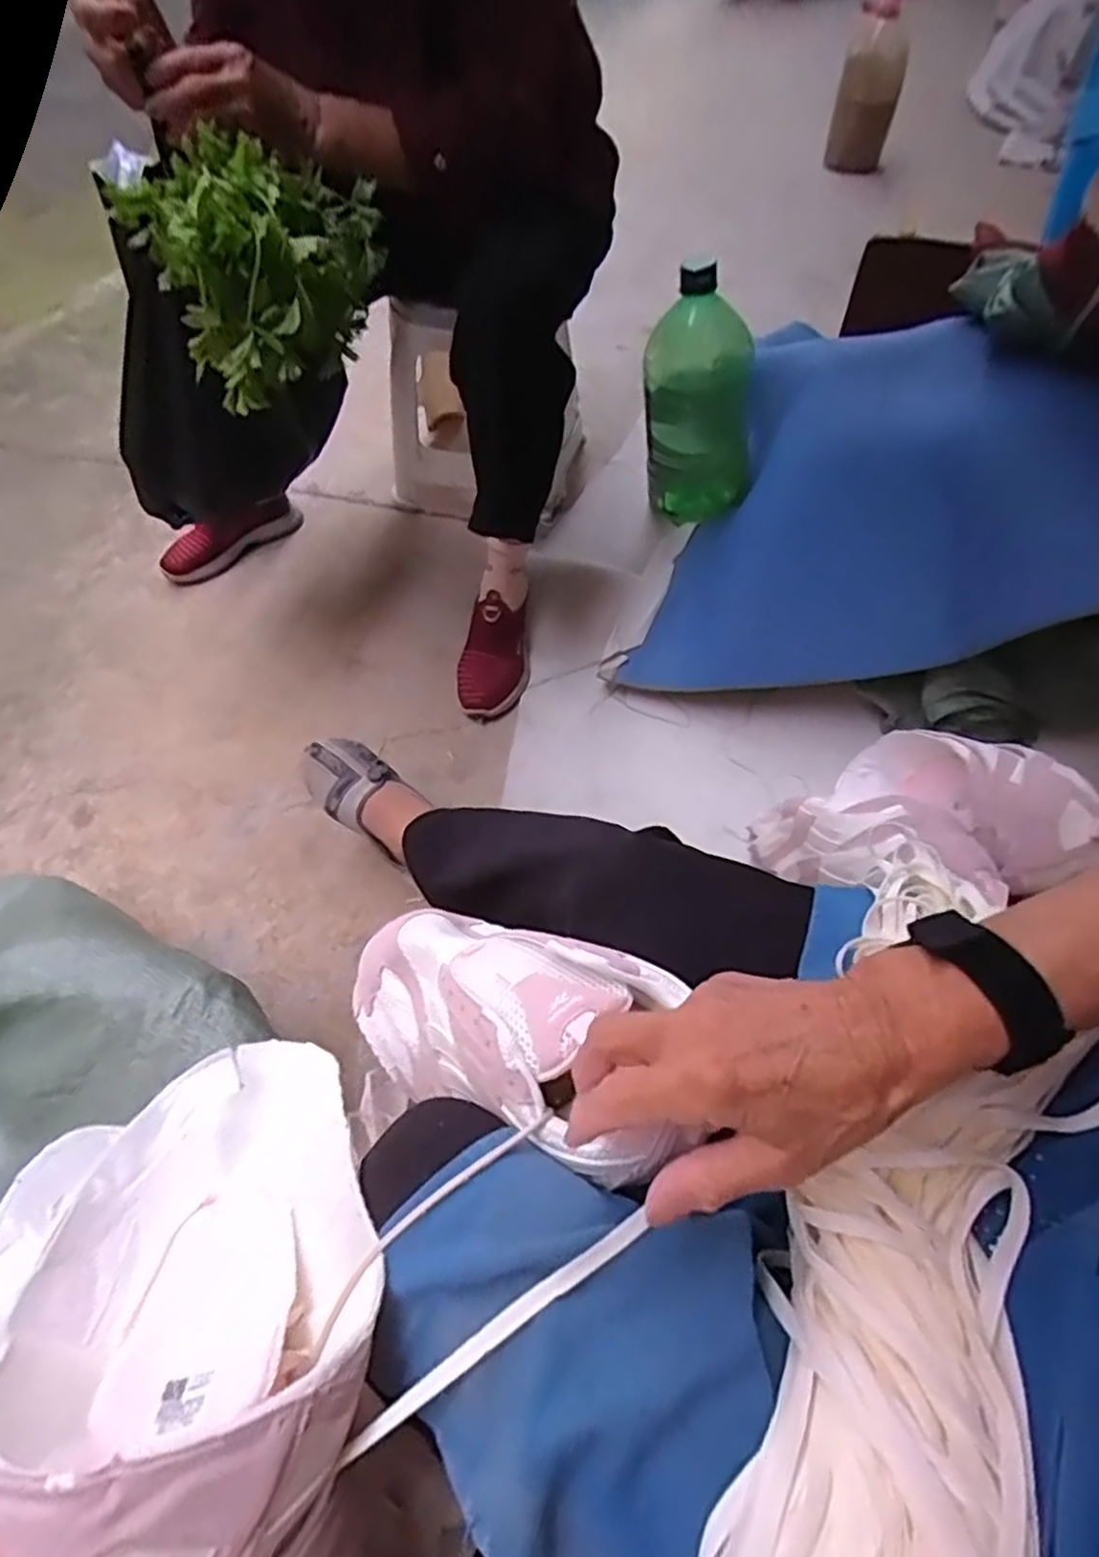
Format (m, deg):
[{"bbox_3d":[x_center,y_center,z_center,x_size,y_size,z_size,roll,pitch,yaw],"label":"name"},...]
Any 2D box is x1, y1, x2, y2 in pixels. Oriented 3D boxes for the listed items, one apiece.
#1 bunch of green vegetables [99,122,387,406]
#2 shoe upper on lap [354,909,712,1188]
[{"bbox_3d":[-0.261,-0.476,0.698,0.219,0.153,0.152,-14,58,-10],"label":"bunch of green vegetables"},{"bbox_3d":[-0.030,0.137,0.447,0.244,0.074,0.115,4,48,45],"label":"shoe upper on lap"}]

